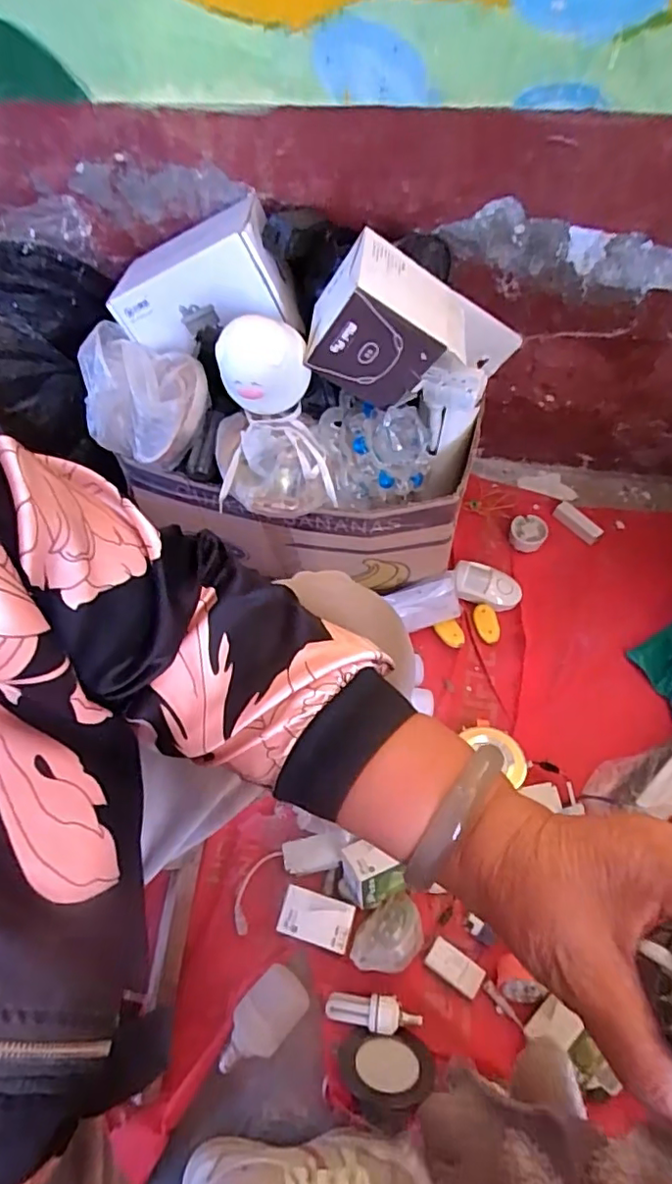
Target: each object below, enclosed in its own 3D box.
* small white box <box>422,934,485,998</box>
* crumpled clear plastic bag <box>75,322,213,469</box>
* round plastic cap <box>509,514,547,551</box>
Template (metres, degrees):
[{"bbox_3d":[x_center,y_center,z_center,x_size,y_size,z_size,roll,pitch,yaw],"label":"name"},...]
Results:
[{"bbox_3d":[0.135,0.423,0.641,0.062,0.010,0.034,30,66,18],"label":"small white box"},{"bbox_3d":[-0.224,-0.234,0.650,0.145,0.081,0.152,-17,61,-7],"label":"crumpled clear plastic bag"},{"bbox_3d":[0.311,-0.094,0.919,0.056,0.024,0.057,-1,61,2],"label":"round plastic cap"}]

